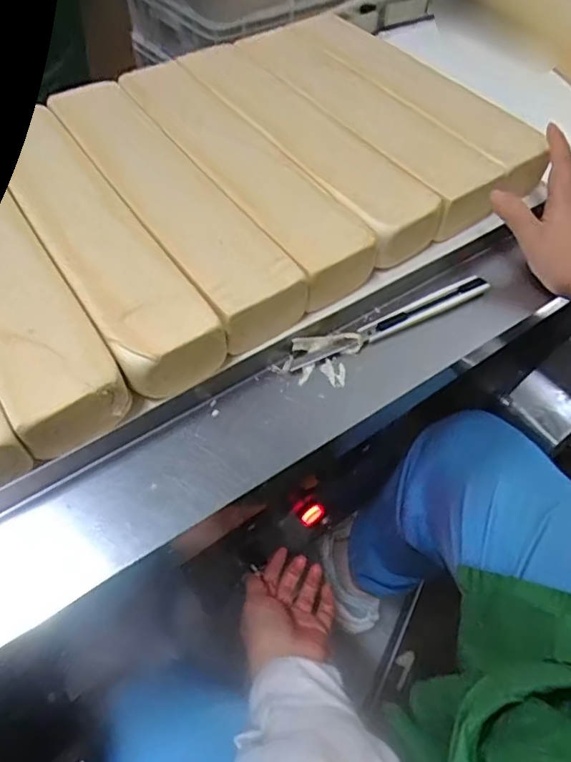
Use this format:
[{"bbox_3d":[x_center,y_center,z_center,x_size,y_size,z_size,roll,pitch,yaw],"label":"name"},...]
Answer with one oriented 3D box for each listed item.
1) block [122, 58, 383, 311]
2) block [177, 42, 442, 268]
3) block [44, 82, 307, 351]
[{"bbox_3d":[-0.046,-0.205,0.535,0.075,0.057,0.349,-29,63,-19],"label":"block"},{"bbox_3d":[0.016,-0.238,0.554,0.083,0.049,0.356,-29,63,-19],"label":"block"},{"bbox_3d":[-0.109,-0.168,0.502,0.078,0.051,0.355,-30,63,-19],"label":"block"}]

